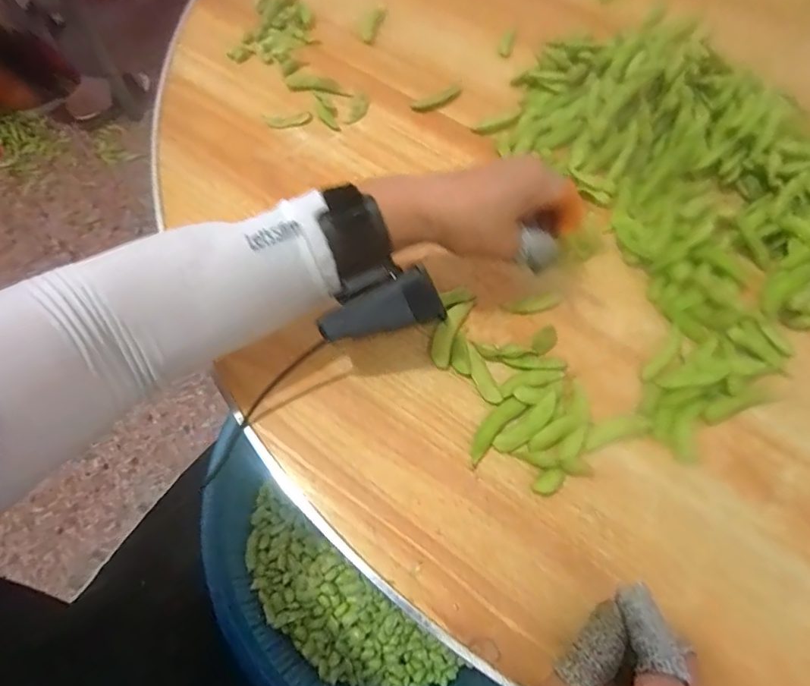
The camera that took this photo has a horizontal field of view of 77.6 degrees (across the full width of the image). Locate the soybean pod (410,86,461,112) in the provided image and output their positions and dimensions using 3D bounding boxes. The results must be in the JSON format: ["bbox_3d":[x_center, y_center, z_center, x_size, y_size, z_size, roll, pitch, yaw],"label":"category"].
[{"bbox_3d":[0.031,-0.224,0.463,0.053,0.004,0.017,-30,68,-13],"label":"soybean pod"}]

